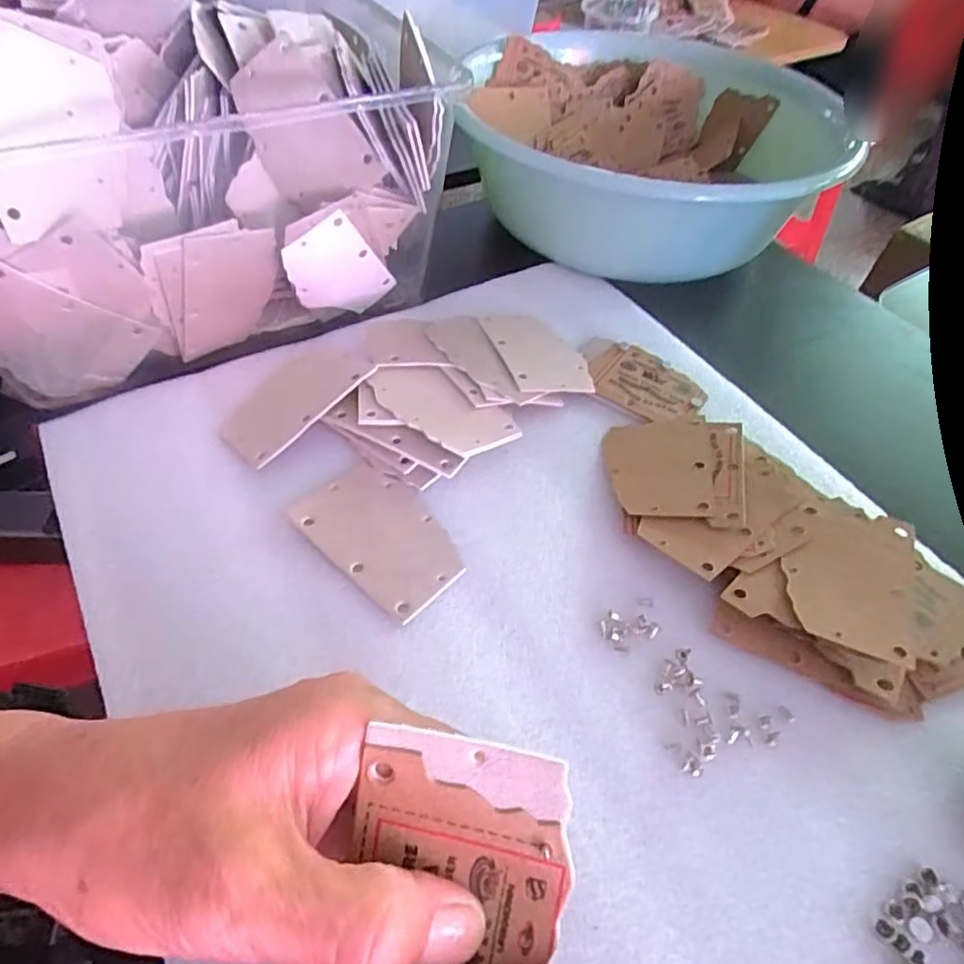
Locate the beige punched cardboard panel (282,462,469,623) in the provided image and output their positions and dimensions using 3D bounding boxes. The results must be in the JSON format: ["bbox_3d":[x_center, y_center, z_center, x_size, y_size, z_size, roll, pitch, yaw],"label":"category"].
[{"bbox_3d":[-0.049,0.025,0.306,0.086,0.005,0.052,37,60,23],"label":"beige punched cardboard panel"}]

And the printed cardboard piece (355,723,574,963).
[{"bbox_3d":[-0.008,0.106,0.153,0.053,0.004,0.082,10,88,7],"label":"printed cardboard piece"}]

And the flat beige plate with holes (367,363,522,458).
[{"bbox_3d":[-0.022,-0.042,0.341,0.081,0.005,0.048,36,51,22],"label":"flat beige plate with holes"}]

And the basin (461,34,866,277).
[{"bbox_3d":[0.124,-0.276,0.492,0.257,0.081,0.319,-2,53,-4],"label":"basin"}]

